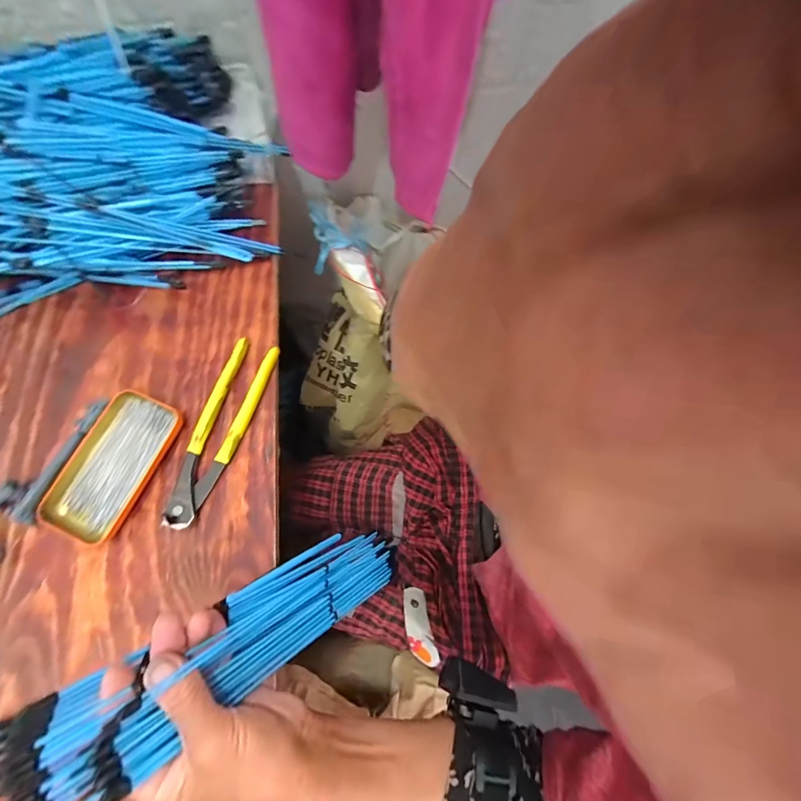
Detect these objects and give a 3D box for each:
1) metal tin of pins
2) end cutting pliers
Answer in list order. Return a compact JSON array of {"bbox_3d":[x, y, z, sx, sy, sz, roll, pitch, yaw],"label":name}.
[{"bbox_3d":[-0.286,0.061,0.357,0.066,0.022,0.141,23,75,6],"label":"metal tin of pins"},{"bbox_3d":[-0.187,0.028,0.375,0.049,0.014,0.200,16,74,4],"label":"end cutting pliers"}]

